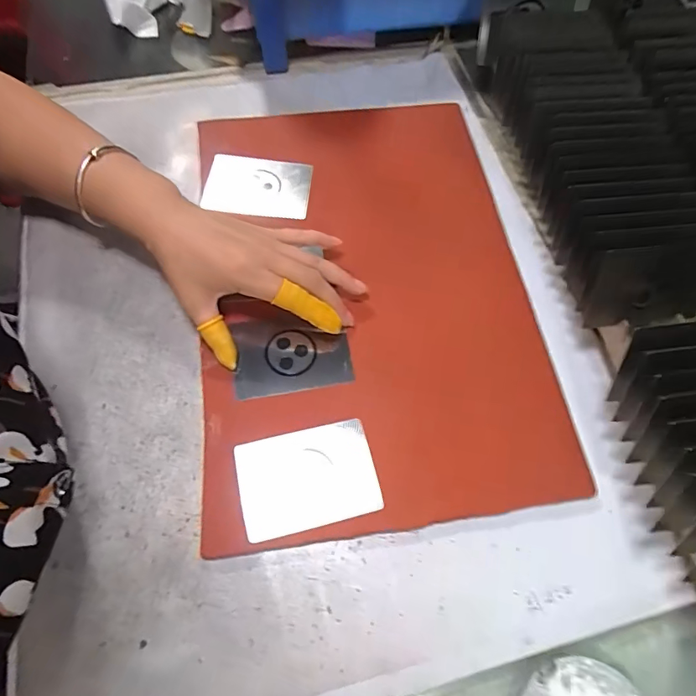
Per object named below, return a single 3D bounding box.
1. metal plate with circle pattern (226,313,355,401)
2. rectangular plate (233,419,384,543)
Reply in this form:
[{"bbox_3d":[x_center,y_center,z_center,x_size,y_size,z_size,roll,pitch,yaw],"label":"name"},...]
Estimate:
[{"bbox_3d":[-0.043,0.003,0.353,0.085,0.006,0.064,-9,64,-10],"label":"metal plate with circle pattern"},{"bbox_3d":[-0.027,0.086,0.313,0.089,0.004,0.062,-13,69,-7],"label":"rectangular plate"}]

